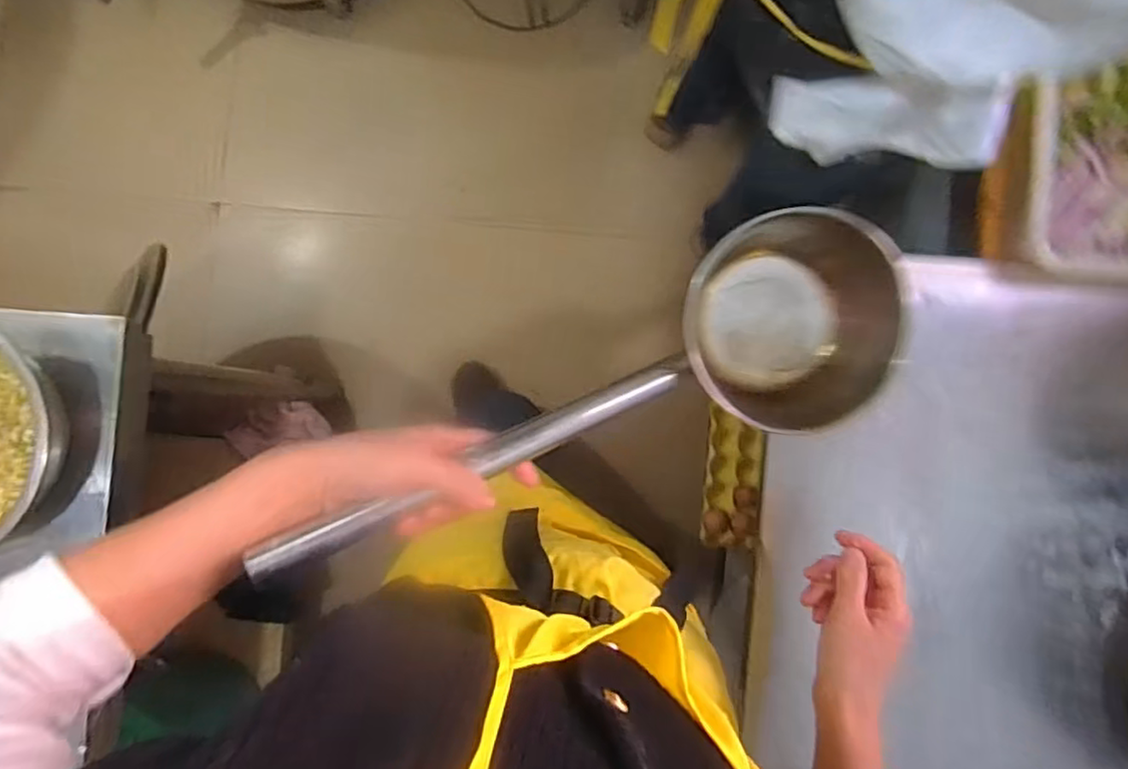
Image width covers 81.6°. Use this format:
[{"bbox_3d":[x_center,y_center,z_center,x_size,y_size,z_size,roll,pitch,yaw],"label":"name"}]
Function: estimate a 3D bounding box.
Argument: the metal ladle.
[{"bbox_3d":[0.021,0.000,0.477,0.463,0.139,0.154,-16,89,-16],"label":"metal ladle"}]

